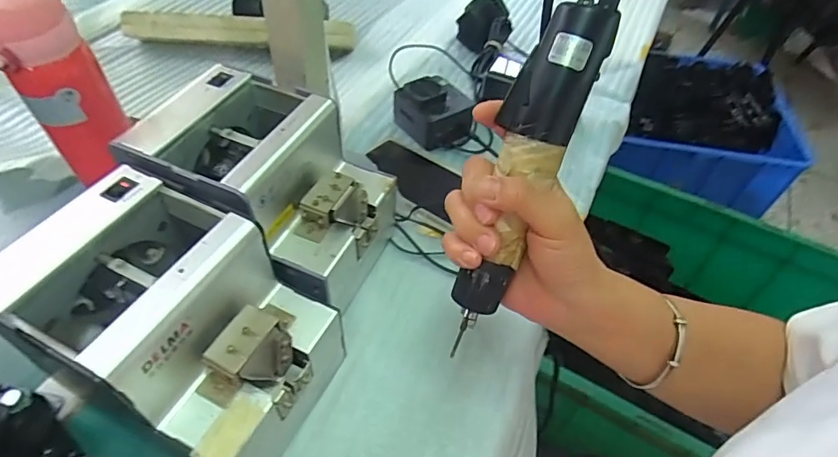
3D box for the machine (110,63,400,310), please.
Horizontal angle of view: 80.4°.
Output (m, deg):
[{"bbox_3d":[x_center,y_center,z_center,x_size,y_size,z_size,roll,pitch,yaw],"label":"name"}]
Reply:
[{"bbox_3d":[-0.125,-0.027,0.433,0.173,0.147,0.134,19,50,12],"label":"machine"}]

